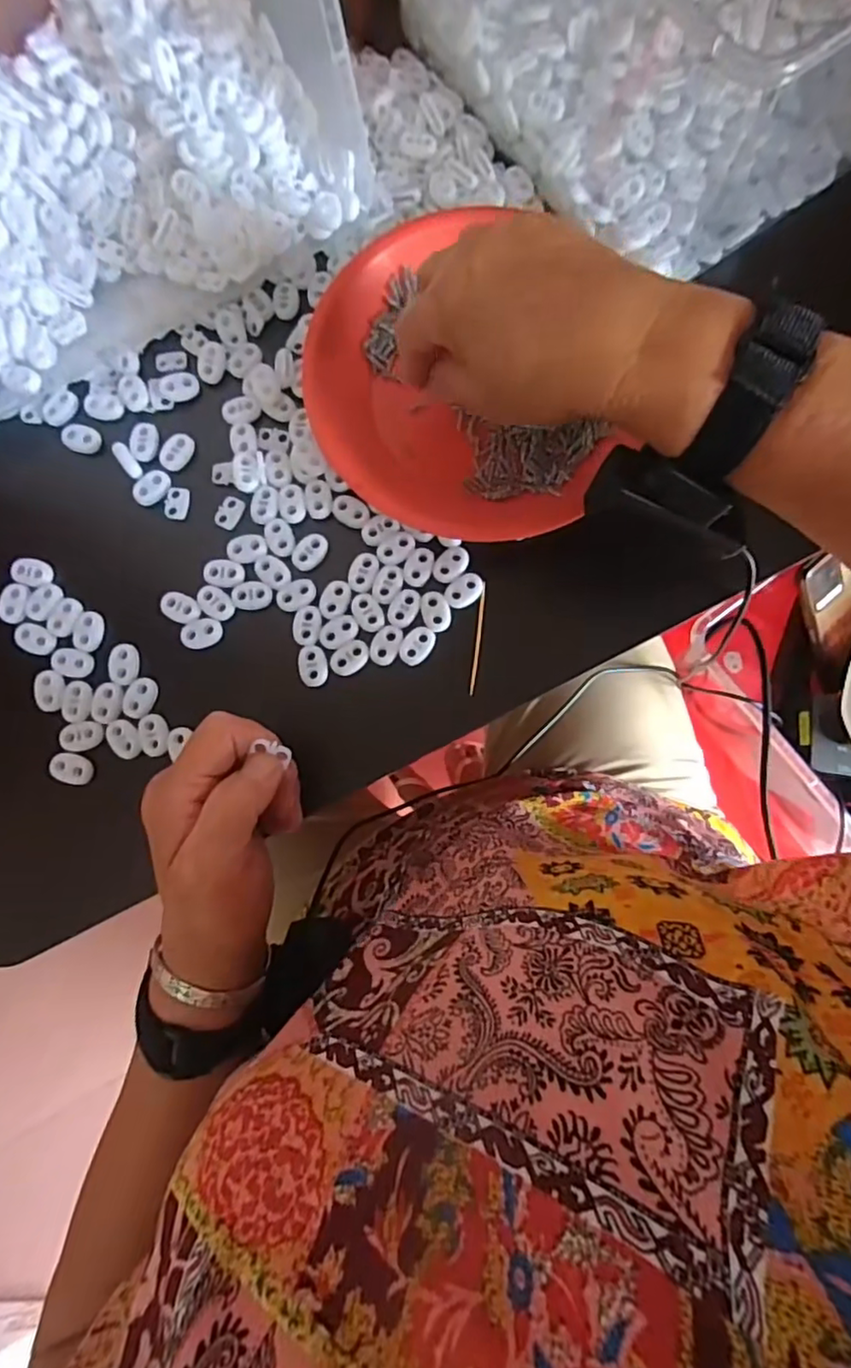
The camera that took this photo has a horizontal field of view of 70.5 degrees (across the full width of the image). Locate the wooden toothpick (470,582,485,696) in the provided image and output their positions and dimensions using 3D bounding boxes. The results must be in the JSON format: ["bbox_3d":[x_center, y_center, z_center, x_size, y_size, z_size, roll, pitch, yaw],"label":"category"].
[{"bbox_3d":[0.030,-0.025,0.333,0.004,0.004,0.063,7,82,2],"label":"wooden toothpick"}]

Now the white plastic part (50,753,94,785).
[{"bbox_3d":[-0.190,0.046,0.322,0.021,0.004,0.015,13,82,2],"label":"white plastic part"}]

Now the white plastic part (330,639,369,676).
[{"bbox_3d":[-0.042,-0.015,0.331,0.022,0.004,0.015,-42,84,-5],"label":"white plastic part"}]

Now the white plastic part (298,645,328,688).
[{"bbox_3d":[-0.062,-0.010,0.330,0.015,0.004,0.022,-9,82,-1],"label":"white plastic part"}]

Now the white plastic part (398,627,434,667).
[{"bbox_3d":[-0.005,-0.021,0.331,0.015,0.004,0.023,29,83,4],"label":"white plastic part"}]

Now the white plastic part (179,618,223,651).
[{"bbox_3d":[-0.125,-0.028,0.335,0.022,0.004,0.016,-25,82,-3],"label":"white plastic part"}]

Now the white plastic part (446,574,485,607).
[{"bbox_3d":[0.022,-0.052,0.335,0.023,0.004,0.015,-41,84,-5],"label":"white plastic part"}]

